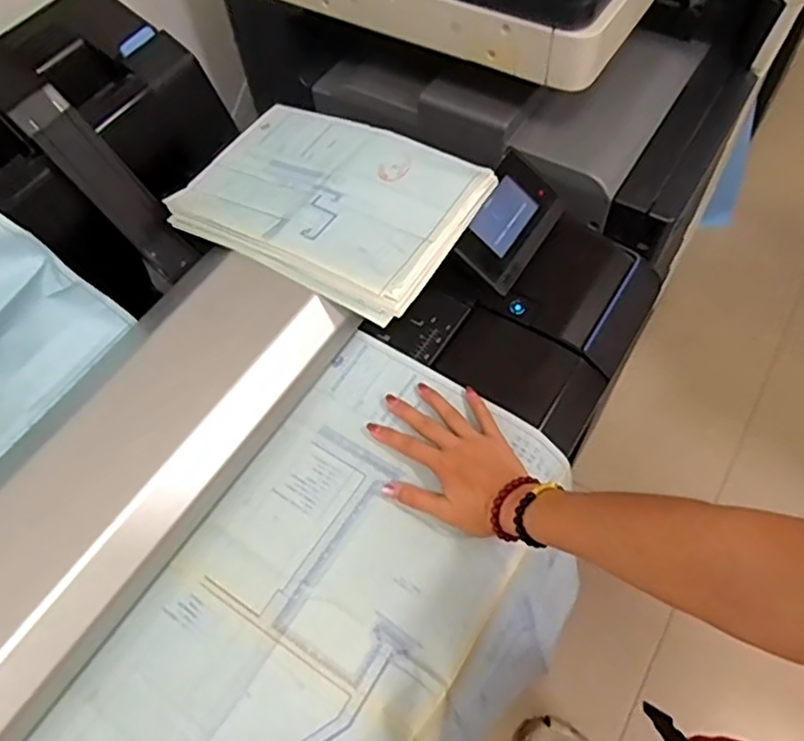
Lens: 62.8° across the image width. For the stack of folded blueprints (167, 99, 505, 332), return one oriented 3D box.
[{"bbox_3d":[-0.081,-0.197,0.730,0.311,0.028,0.226,26,64,19],"label":"stack of folded blueprints"}]

